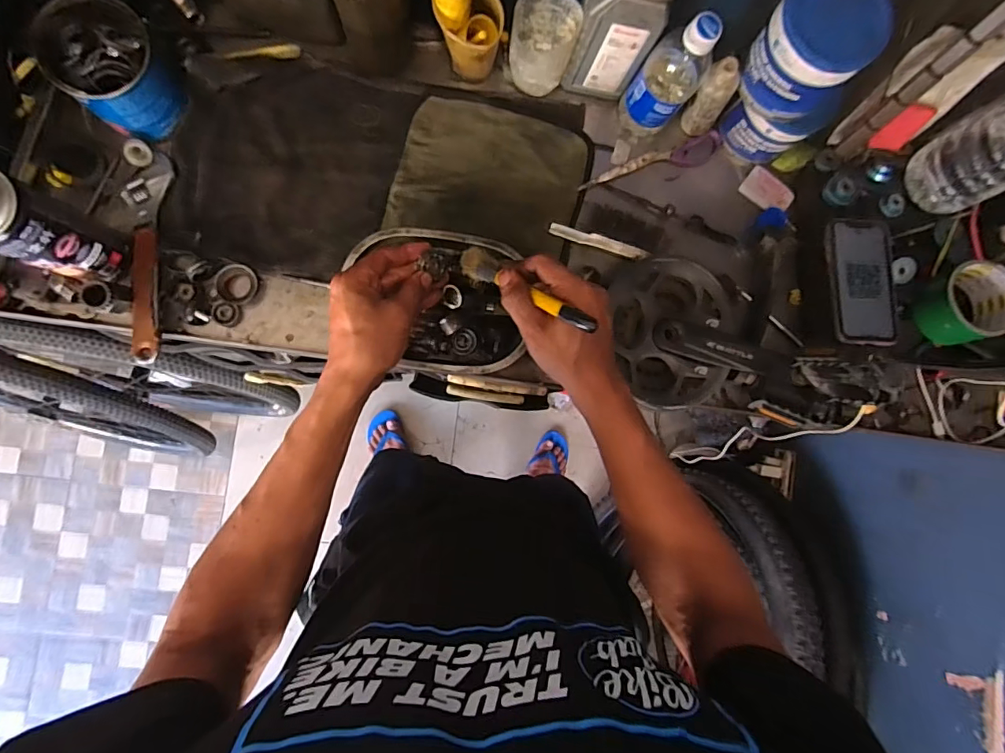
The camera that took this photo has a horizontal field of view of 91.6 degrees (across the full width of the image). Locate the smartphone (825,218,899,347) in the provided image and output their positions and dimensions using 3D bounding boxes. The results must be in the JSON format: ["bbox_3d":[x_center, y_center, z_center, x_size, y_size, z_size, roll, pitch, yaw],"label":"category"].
[{"bbox_3d":[0.430,-0.111,0.577,0.085,0.013,0.155,3,79,-8],"label":"smartphone"}]

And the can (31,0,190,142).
[{"bbox_3d":[-0.398,-0.314,0.506,0.098,0.092,0.094,0,87,-6],"label":"can"}]

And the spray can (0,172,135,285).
[{"bbox_3d":[-0.430,-0.138,0.450,0.069,0.183,0.063,0,87,-6],"label":"spray can"}]

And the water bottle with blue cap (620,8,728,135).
[{"bbox_3d":[0.183,-0.327,0.540,0.064,0.159,0.058,37,84,-3],"label":"water bottle with blue cap"}]

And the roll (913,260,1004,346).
[{"bbox_3d":[0.540,-0.085,0.575,0.091,0.057,0.089,0,87,-6],"label":"roll"}]

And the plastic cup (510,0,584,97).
[{"bbox_3d":[0.043,-0.373,0.555,0.069,0.088,0.063,0,87,-6],"label":"plastic cup"}]

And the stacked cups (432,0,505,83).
[{"bbox_3d":[-0.039,-0.379,0.538,0.074,0.108,0.060,7,86,-6],"label":"stacked cups"}]

